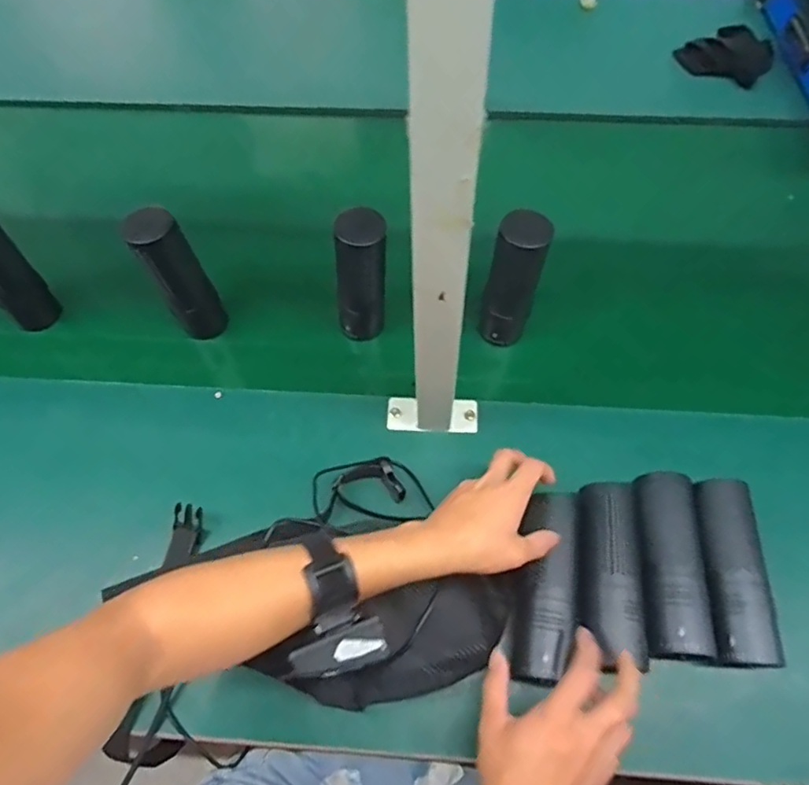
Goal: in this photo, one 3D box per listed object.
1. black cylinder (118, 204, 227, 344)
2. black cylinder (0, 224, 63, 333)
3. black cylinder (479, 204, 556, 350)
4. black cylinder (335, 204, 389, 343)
[{"bbox_3d":[-0.246,-0.126,0.639,0.058,0.154,0.062,-36,67,-16],"label":"black cylinder"},{"bbox_3d":[-0.457,-0.143,0.651,0.062,0.156,0.054,-41,69,-18],"label":"black cylinder"},{"bbox_3d":[0.117,-0.115,0.624,0.054,0.165,0.056,19,64,11],"label":"black cylinder"},{"bbox_3d":[-0.047,-0.123,0.638,0.057,0.161,0.047,-4,62,-1],"label":"black cylinder"}]

